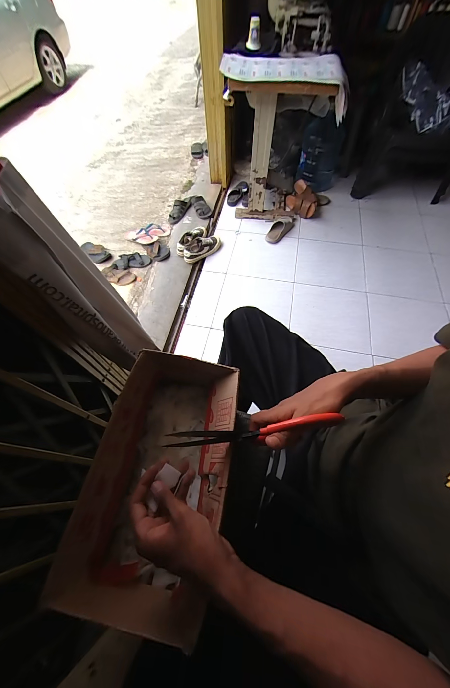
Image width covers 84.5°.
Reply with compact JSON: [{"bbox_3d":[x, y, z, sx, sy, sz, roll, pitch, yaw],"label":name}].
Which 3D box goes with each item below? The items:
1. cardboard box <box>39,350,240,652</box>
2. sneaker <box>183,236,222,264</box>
[{"bbox_3d":[-0.086,0.192,0.390,0.184,0.147,0.309,9,61,8],"label":"cardboard box"},{"bbox_3d":[-0.140,-0.608,1.563,0.271,0.088,0.109,-29,63,-13],"label":"sneaker"}]

